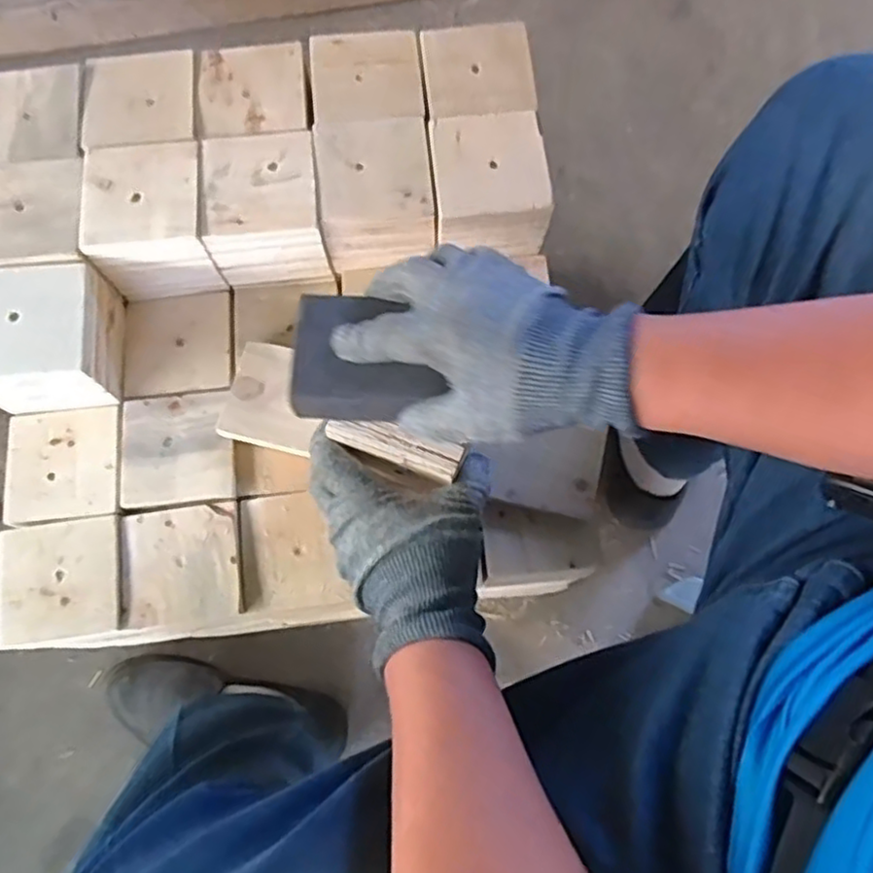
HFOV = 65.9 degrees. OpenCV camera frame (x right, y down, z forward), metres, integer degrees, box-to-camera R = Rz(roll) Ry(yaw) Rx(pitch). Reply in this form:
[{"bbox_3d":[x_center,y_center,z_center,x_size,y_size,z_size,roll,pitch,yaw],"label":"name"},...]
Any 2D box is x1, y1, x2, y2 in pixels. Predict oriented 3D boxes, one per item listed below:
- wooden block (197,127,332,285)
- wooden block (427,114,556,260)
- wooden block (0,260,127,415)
[{"bbox_3d":[-0.140,-0.186,0.562,0.090,0.075,0.098,-6,75,-2],"label":"wooden block"},{"bbox_3d":[0.043,-0.207,0.560,0.089,0.063,0.094,-7,76,-2],"label":"wooden block"},{"bbox_3d":[-0.308,-0.076,0.532,0.097,0.065,0.100,-4,75,-2],"label":"wooden block"}]

